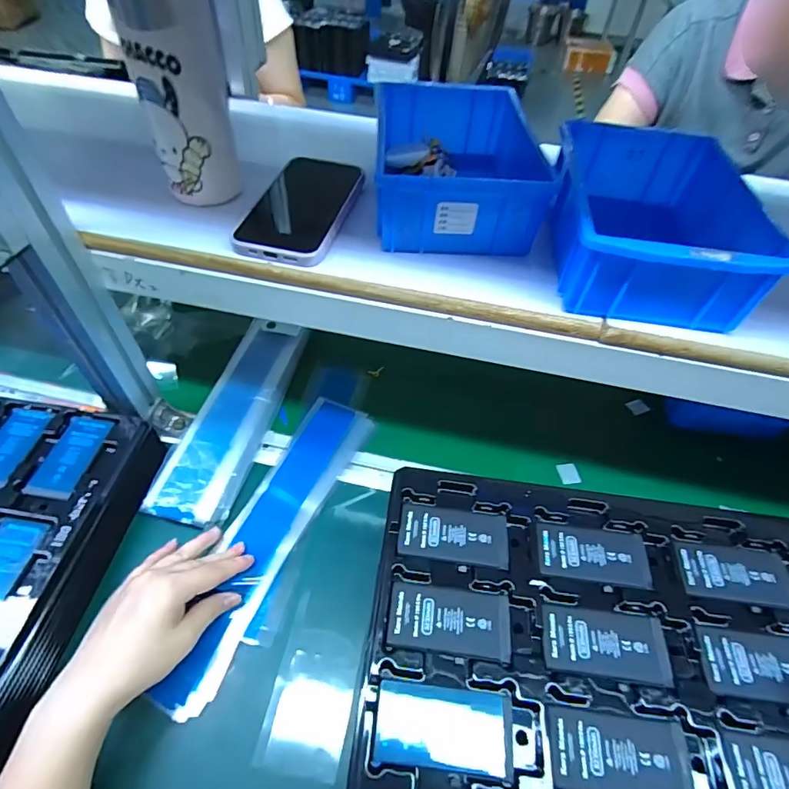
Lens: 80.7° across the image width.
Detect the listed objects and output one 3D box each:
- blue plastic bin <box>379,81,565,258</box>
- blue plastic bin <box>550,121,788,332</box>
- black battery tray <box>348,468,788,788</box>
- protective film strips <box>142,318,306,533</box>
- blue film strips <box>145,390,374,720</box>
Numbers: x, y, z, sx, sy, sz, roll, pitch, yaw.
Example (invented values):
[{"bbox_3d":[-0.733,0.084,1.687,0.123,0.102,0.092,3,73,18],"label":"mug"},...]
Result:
[{"bbox_3d":[0.052,-0.204,0.411,0.126,0.058,0.193,2,50,-2],"label":"blue plastic bin"},{"bbox_3d":[0.198,-0.133,0.373,0.130,0.081,0.207,11,51,5],"label":"blue plastic bin"},{"bbox_3d":[0.148,0.172,0.321,0.324,0.025,0.225,5,52,6],"label":"black battery tray"},{"bbox_3d":[-0.177,0.018,0.525,0.074,0.019,0.267,17,52,-2],"label":"protective film strips"},{"bbox_3d":[-0.119,0.134,0.462,0.078,0.012,0.321,15,53,14],"label":"blue film strips"}]

